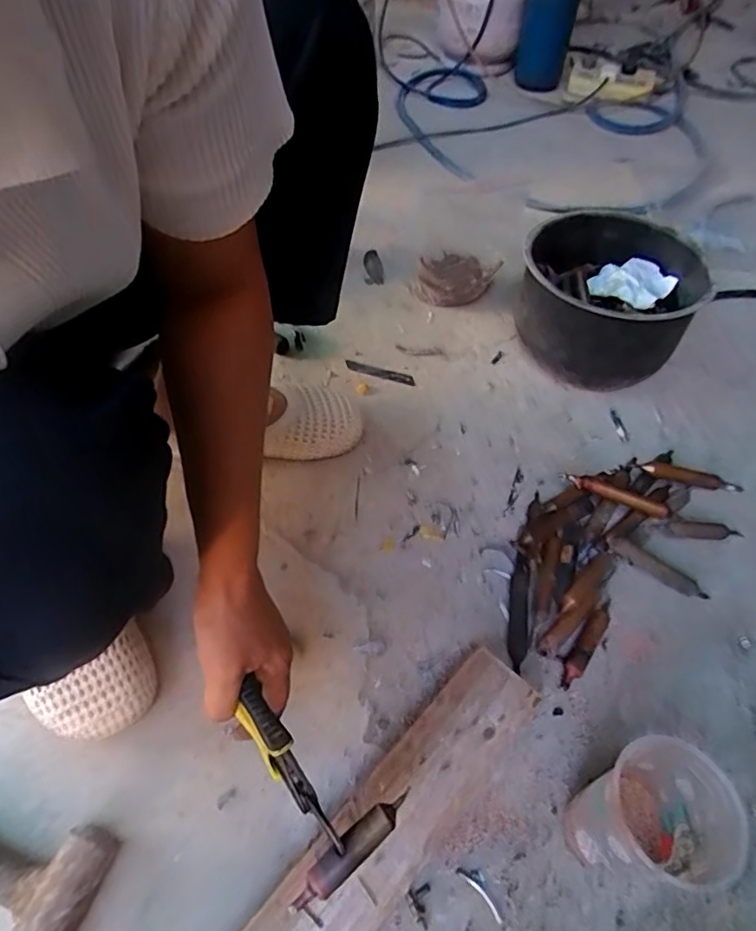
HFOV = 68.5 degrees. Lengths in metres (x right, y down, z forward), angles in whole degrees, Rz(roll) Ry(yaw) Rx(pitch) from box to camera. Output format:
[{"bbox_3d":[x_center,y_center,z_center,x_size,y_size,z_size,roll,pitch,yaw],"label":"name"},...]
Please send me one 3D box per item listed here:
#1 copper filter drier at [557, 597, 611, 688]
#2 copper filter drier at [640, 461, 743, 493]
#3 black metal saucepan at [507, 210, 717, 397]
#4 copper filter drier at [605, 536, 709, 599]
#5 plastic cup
[{"bbox_3d":[0.210,0.177,0.559,0.022,0.020,0.101,34,61,21],"label":"copper filter drier"},{"bbox_3d":[0.372,0.014,0.664,0.119,0.020,0.020,12,55,-9],"label":"copper filter drier"},{"bbox_3d":[0.303,-0.219,0.753,0.214,0.150,0.216,0,55,0],"label":"black metal saucepan"},{"bbox_3d":[0.302,0.109,0.604,0.113,0.022,0.023,31,59,-2],"label":"copper filter drier"},{"bbox_3d":[0.198,0.265,0.424,0.078,0.141,0.080,0,55,0],"label":"plastic cup"}]

